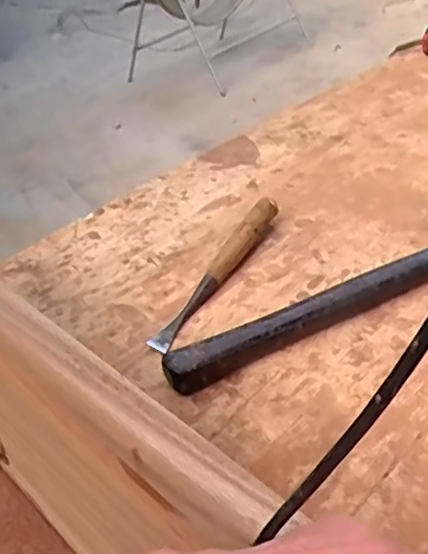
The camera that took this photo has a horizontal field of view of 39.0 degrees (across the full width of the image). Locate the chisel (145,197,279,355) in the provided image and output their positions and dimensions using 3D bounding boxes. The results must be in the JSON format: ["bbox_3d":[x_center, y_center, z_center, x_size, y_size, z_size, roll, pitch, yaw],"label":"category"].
[{"bbox_3d":[0.004,-0.009,0.653,0.025,0.035,0.242,17,44,28],"label":"chisel"}]

